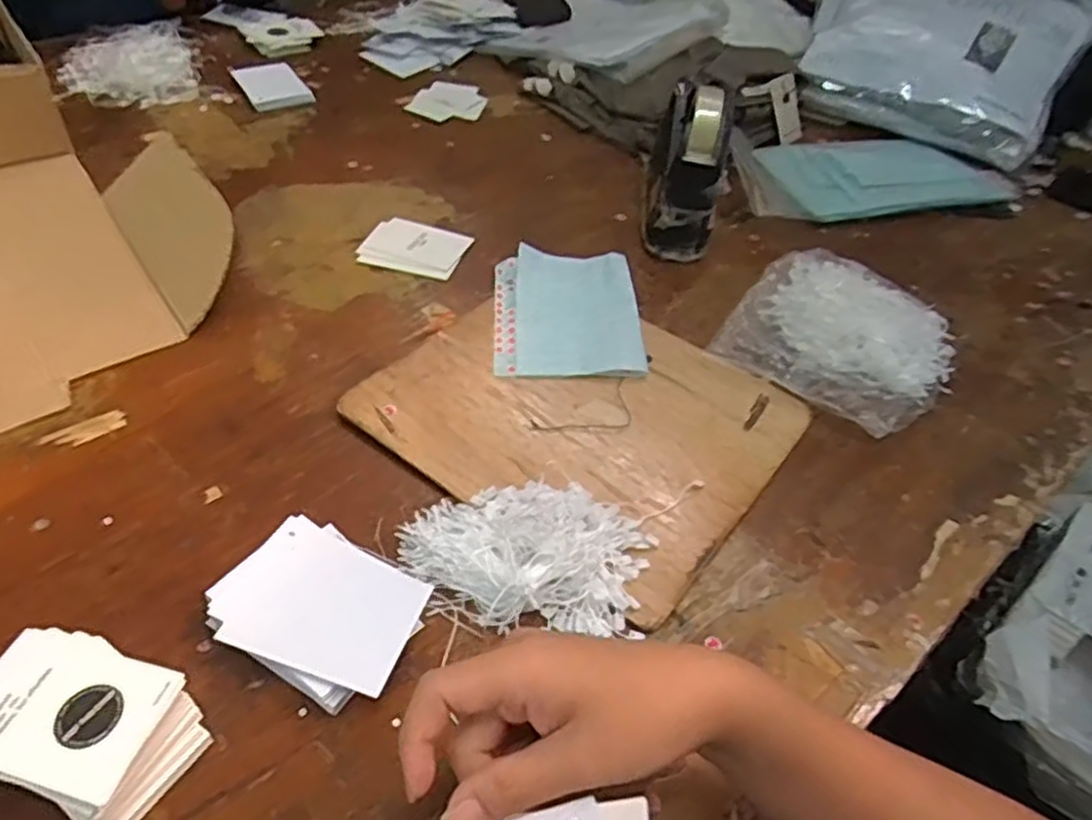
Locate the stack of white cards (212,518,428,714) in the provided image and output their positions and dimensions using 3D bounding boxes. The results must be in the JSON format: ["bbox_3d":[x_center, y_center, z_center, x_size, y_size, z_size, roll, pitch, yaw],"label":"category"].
[{"bbox_3d":[-0.128,0.115,0.426,0.115,0.023,0.091,22,49,16],"label":"stack of white cards"}]

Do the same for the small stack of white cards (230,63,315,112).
[{"bbox_3d":[-0.347,-0.413,0.919,0.073,0.014,0.097,-24,53,-24],"label":"small stack of white cards"}]

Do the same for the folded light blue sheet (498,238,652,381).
[{"bbox_3d":[0.019,-0.089,0.639,0.126,0.009,0.158,0,47,-4],"label":"folded light blue sheet"}]

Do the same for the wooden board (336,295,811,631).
[{"bbox_3d":[0.028,-0.002,0.559,0.285,0.006,0.241,31,52,23],"label":"wooden board"}]

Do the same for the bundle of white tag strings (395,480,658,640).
[{"bbox_3d":[-0.014,0.085,0.463,0.155,0.023,0.108,2,47,-2],"label":"bundle of white tag strings"}]

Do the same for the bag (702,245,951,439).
[{"bbox_3d":[0.255,-0.066,0.618,0.171,0.031,0.163,29,52,21],"label":"bag"}]

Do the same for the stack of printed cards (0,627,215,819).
[{"bbox_3d":[-0.230,0.158,0.360,0.097,0.048,0.070,19,48,13],"label":"stack of printed cards"}]

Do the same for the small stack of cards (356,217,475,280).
[{"bbox_3d":[-0.127,-0.159,0.702,0.097,0.004,0.072,15,48,10],"label":"small stack of cards"}]

